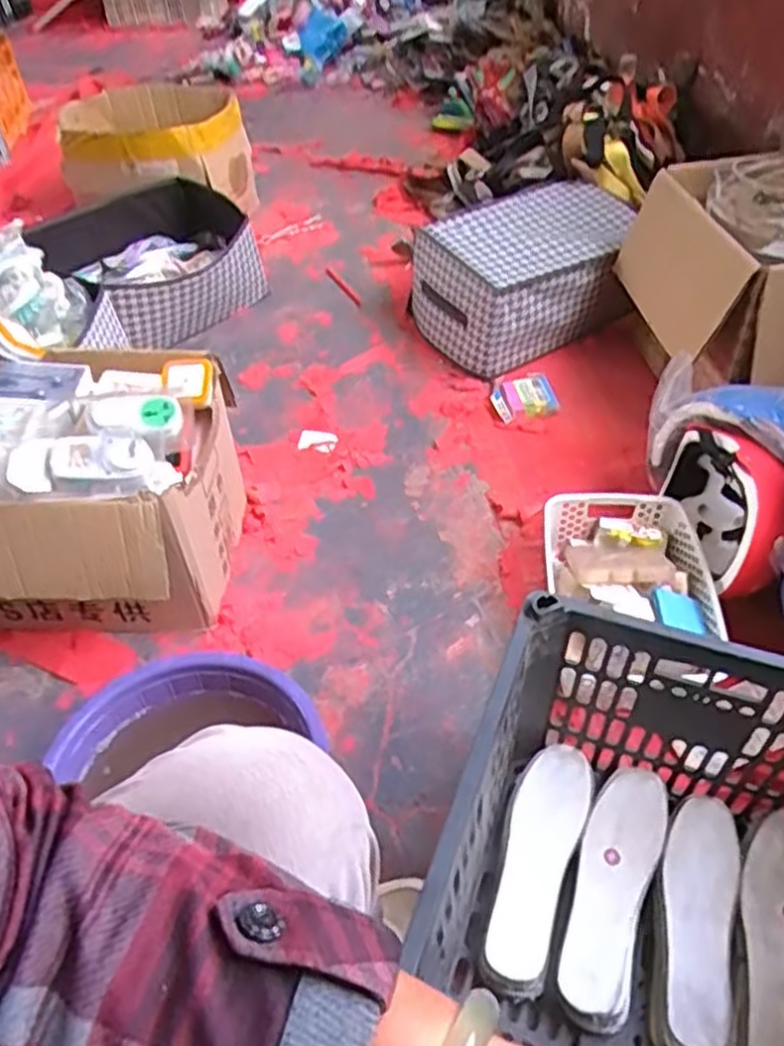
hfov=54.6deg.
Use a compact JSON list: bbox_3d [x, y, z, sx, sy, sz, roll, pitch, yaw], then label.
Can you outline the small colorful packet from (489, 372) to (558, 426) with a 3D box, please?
[{"bbox_3d":[0.235,-0.224,1.348,0.109,0.025,0.095,-11,46,-7],"label":"small colorful packet"}]

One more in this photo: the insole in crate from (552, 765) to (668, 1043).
[{"bbox_3d":[0.213,0.349,0.735,0.067,0.011,0.244,16,49,19],"label":"insole in crate"}]

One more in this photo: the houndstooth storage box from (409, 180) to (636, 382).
[{"bbox_3d":[0.267,-0.479,1.472,0.433,0.192,0.292,-31,52,-24],"label":"houndstooth storage box"}]

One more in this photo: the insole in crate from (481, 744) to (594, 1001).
[{"bbox_3d":[0.149,0.337,0.761,0.070,0.020,0.252,13,48,15],"label":"insole in crate"}]

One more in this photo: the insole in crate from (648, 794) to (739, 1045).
[{"bbox_3d":[0.284,0.373,0.715,0.069,0.022,0.237,13,48,16],"label":"insole in crate"}]

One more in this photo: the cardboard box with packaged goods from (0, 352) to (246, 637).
[{"bbox_3d":[-0.427,-0.024,1.003,0.396,0.300,0.324,1,46,4],"label":"cardboard box with packaged goods"}]

